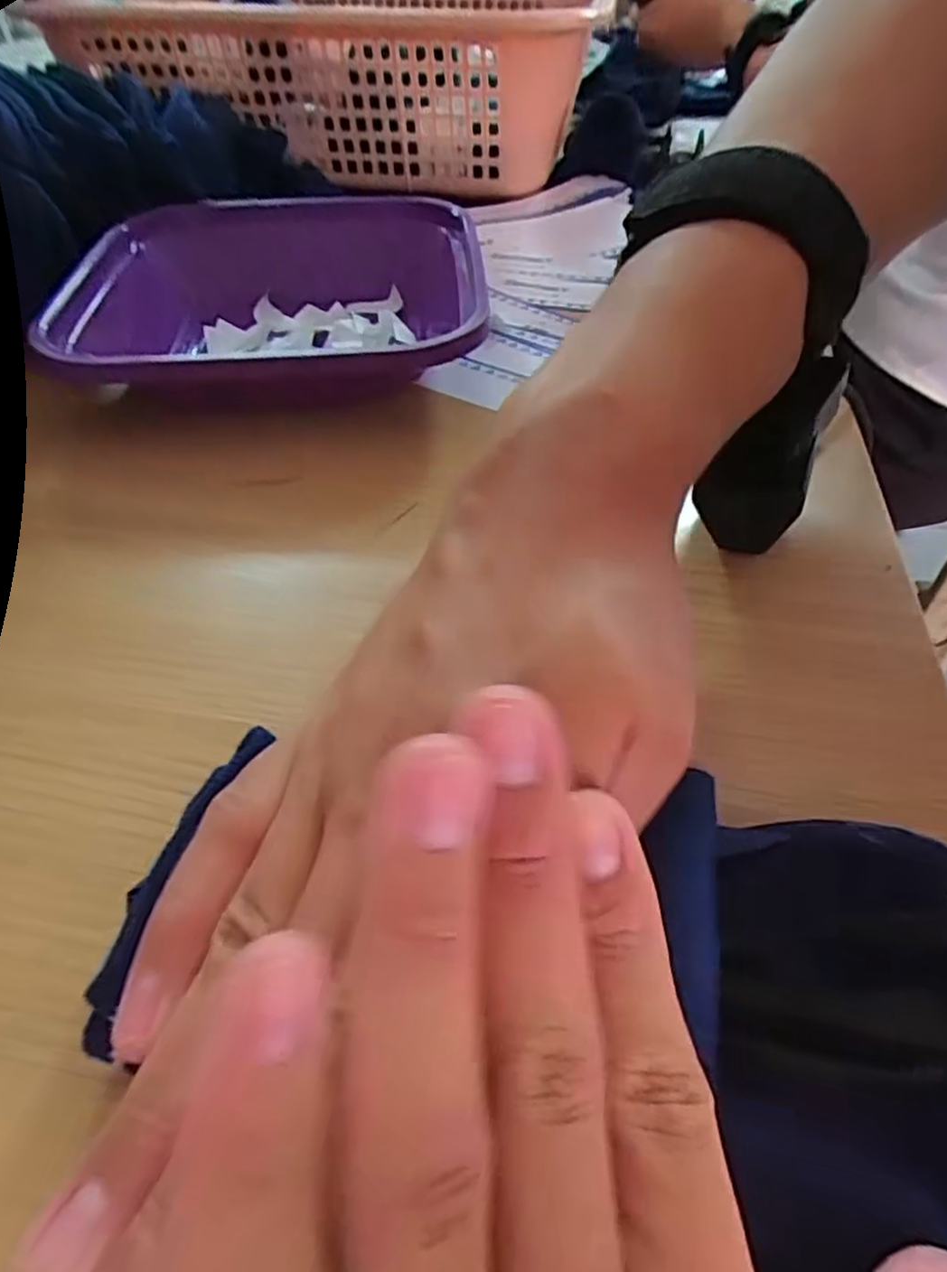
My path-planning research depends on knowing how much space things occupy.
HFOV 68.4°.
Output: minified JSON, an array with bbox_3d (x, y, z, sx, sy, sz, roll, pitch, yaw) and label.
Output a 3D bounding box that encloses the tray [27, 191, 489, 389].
[{"bbox_3d":[-0.093,-0.158,0.335,0.189,0.038,0.183,-5,46,-5],"label":"tray"}]

